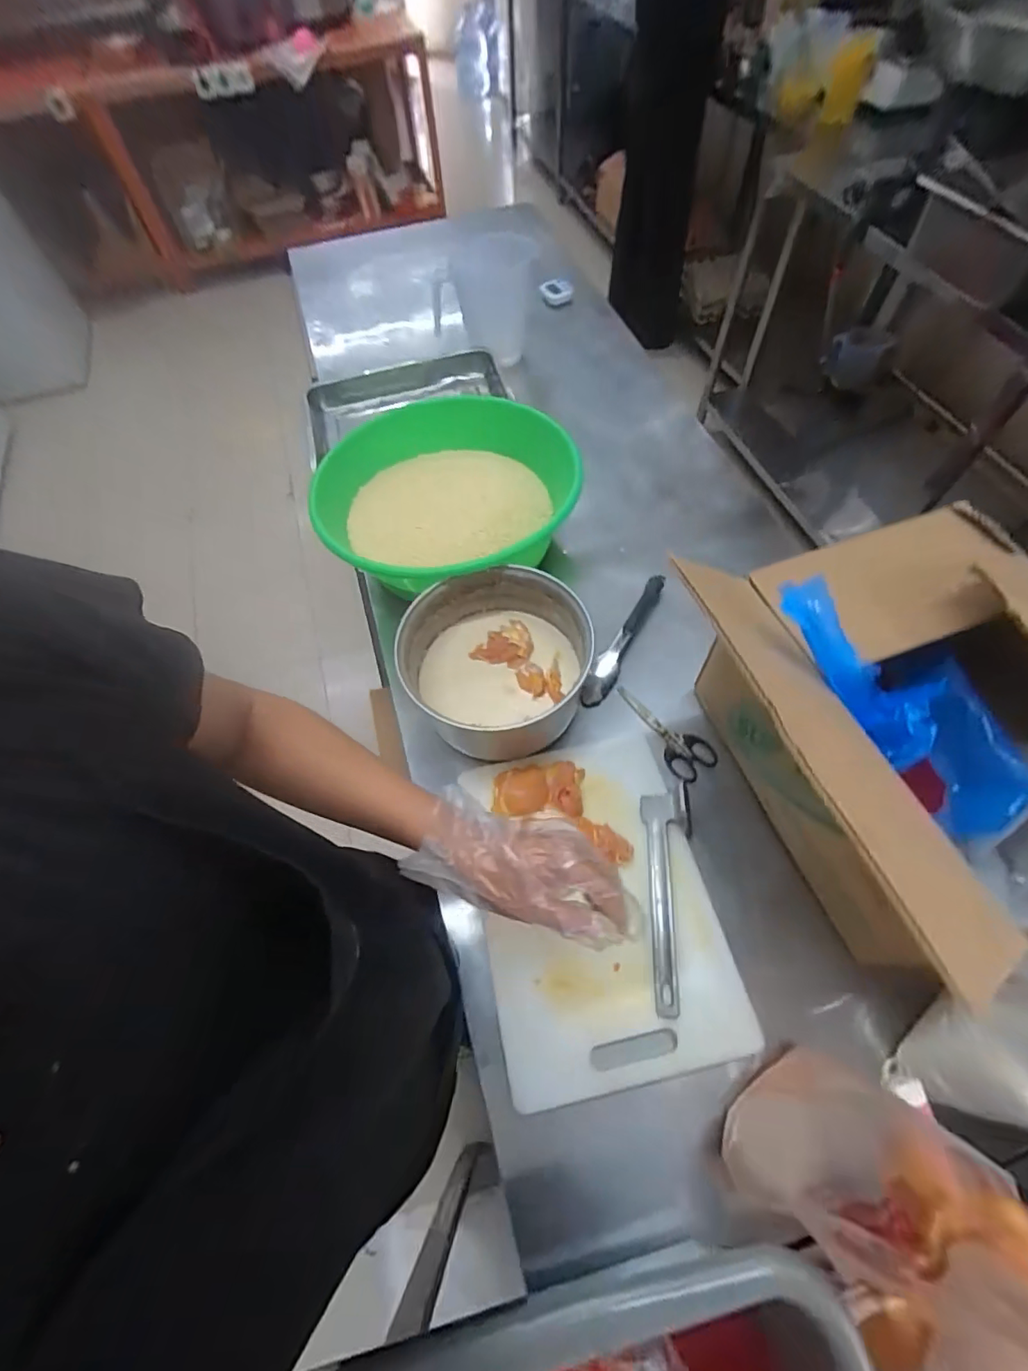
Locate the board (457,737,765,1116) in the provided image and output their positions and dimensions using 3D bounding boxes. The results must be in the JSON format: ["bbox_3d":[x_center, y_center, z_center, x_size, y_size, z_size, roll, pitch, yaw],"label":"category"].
[{"bbox_3d":[0.085,0.230,0.583,0.239,0.024,0.343,-11,62,-4],"label":"board"}]

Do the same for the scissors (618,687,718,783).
[{"bbox_3d":[0.192,0.052,0.687,0.061,0.009,0.151,-32,65,-14],"label":"scissors"}]

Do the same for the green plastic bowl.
[{"bbox_3d":[-0.083,-0.255,0.785,0.340,0.149,0.318,-1,61,2],"label":"green plastic bowl"}]

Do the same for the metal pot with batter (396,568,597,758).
[{"bbox_3d":[-0.017,-0.031,0.672,0.212,0.108,0.215,-1,61,2],"label":"metal pot with batter"}]

